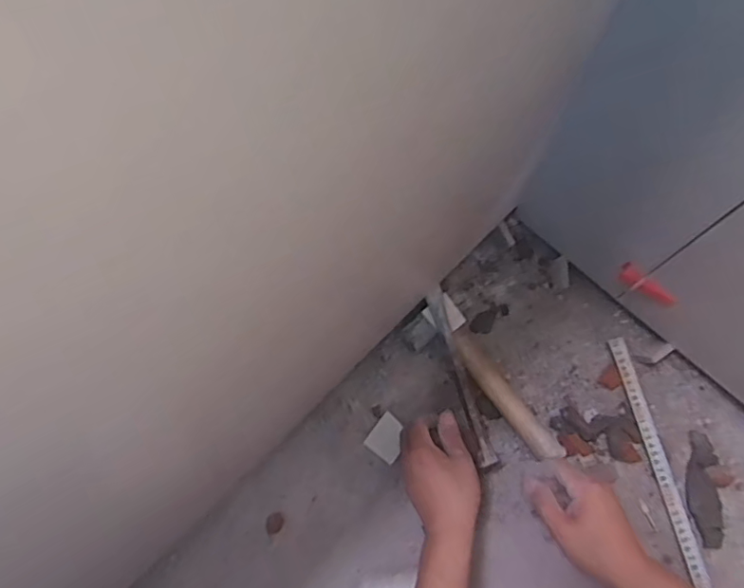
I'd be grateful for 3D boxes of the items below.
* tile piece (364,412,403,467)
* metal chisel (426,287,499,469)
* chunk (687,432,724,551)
[{"bbox_3d":[0.022,0.183,0.680,0.043,0.009,0.050,36,75,12],"label":"tile piece"},{"bbox_3d":[0.108,0.097,0.656,0.021,0.015,0.223,-15,75,-4],"label":"metal chisel"},{"bbox_3d":[0.407,0.236,0.652,0.041,0.009,0.132,8,71,4],"label":"chunk"}]

